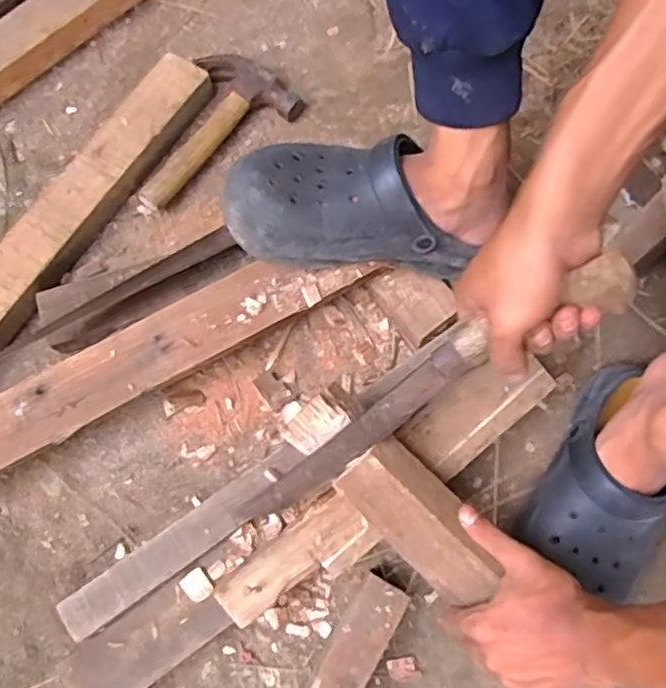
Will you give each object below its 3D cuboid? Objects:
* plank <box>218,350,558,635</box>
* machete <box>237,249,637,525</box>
[{"bbox_3d":[0.051,0.122,0.571,0.343,0.031,0.061,-38,78,-12],"label":"plank"},{"bbox_3d":[0.053,0.046,0.474,0.355,0.034,0.042,-38,75,28],"label":"machete"}]

